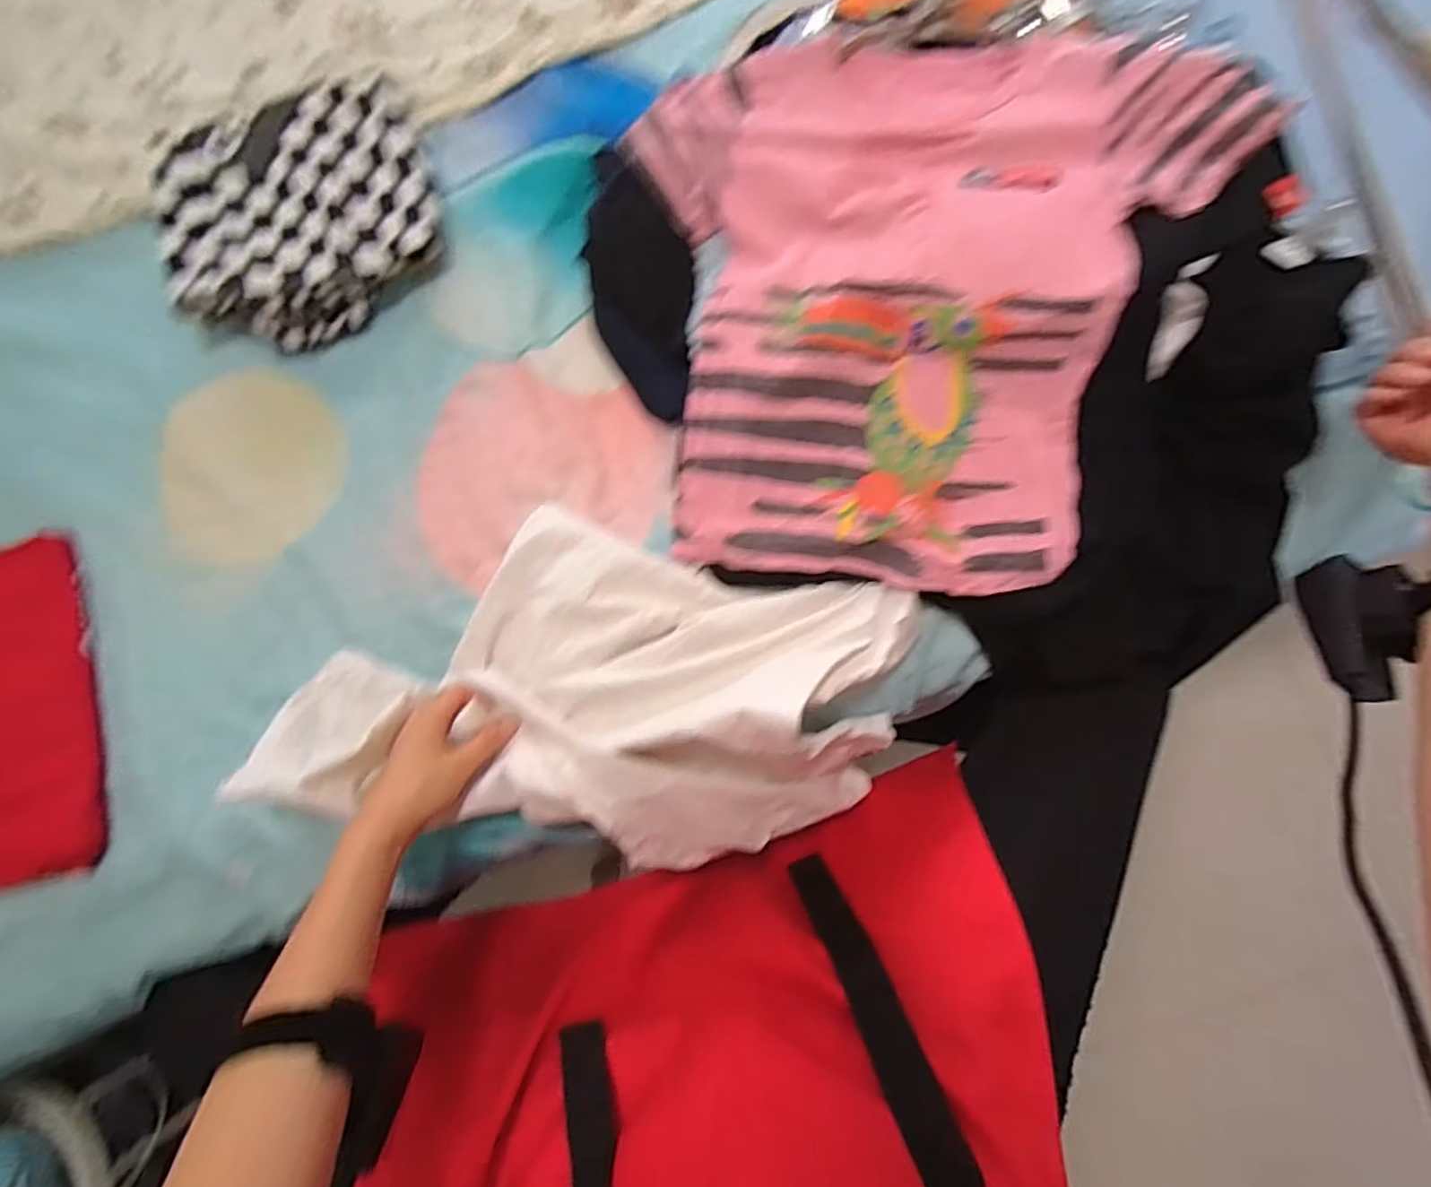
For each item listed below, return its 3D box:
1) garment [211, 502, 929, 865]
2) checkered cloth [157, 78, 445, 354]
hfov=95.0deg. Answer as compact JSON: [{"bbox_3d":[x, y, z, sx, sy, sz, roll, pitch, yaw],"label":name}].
[{"bbox_3d":[-0.089,0.074,0.502,0.424,0.144,0.231,12,84,7],"label":"garment"},{"bbox_3d":[-0.347,-0.325,0.554,0.220,0.042,0.212,-22,82,2],"label":"checkered cloth"}]

